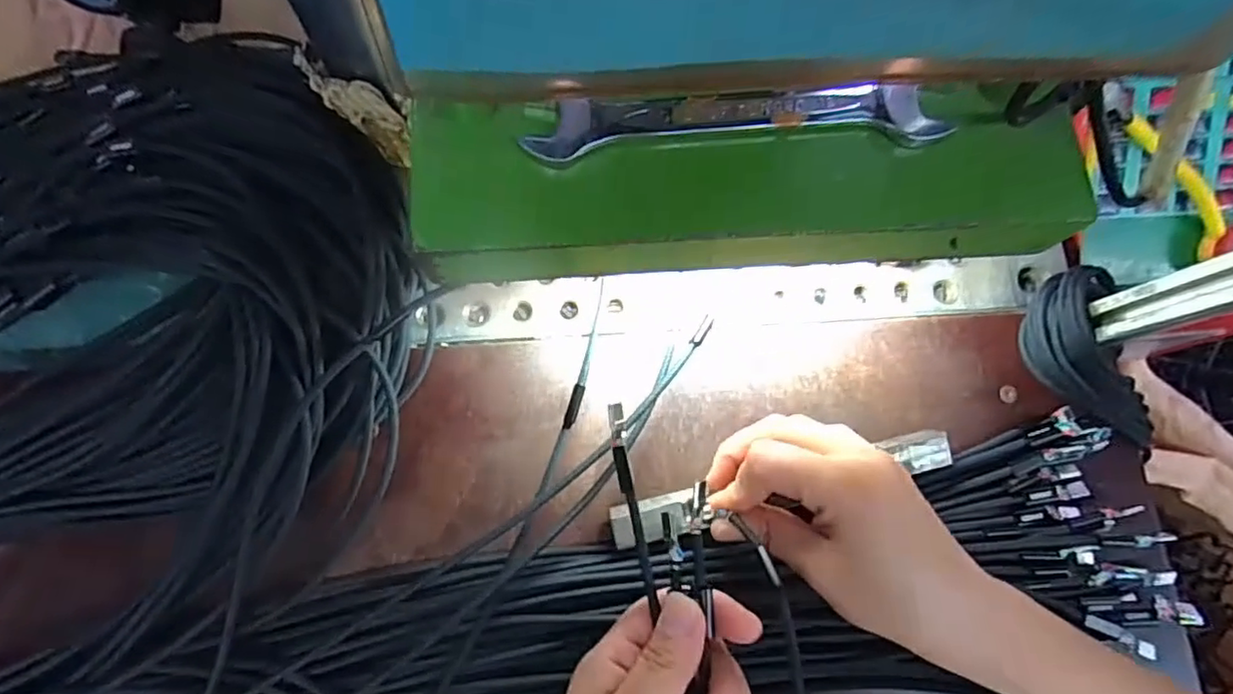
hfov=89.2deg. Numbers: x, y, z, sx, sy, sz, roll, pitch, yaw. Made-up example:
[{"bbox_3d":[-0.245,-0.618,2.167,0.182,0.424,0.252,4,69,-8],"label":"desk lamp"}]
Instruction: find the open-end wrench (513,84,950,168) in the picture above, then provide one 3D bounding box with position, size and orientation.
[{"bbox_3d":[0.045,-0.082,0.229,0.153,0.012,0.023,-6,77,-5],"label":"open-end wrench"}]

